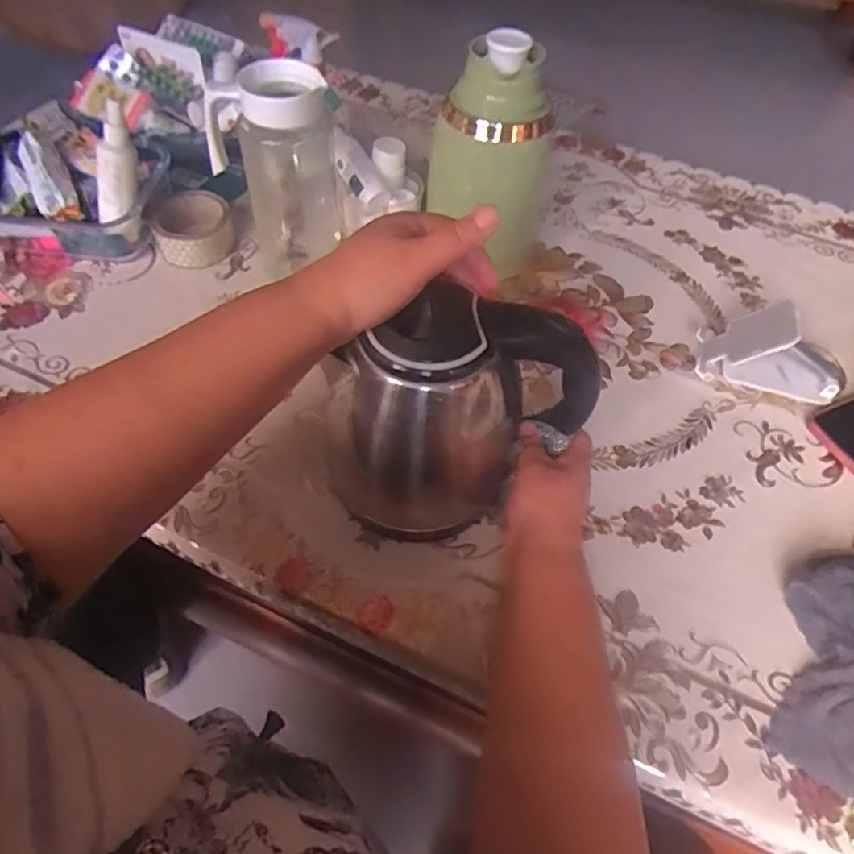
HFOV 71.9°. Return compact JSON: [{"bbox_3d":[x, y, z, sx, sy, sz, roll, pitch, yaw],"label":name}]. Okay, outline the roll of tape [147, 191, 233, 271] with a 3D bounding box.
[{"bbox_3d":[-0.265,-0.224,0.672,0.086,0.038,0.085,-18,58,-16],"label":"roll of tape"}]

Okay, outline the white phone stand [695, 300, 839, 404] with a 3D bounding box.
[{"bbox_3d":[0.357,-0.080,0.596,0.139,0.070,0.066,14,55,6],"label":"white phone stand"}]

